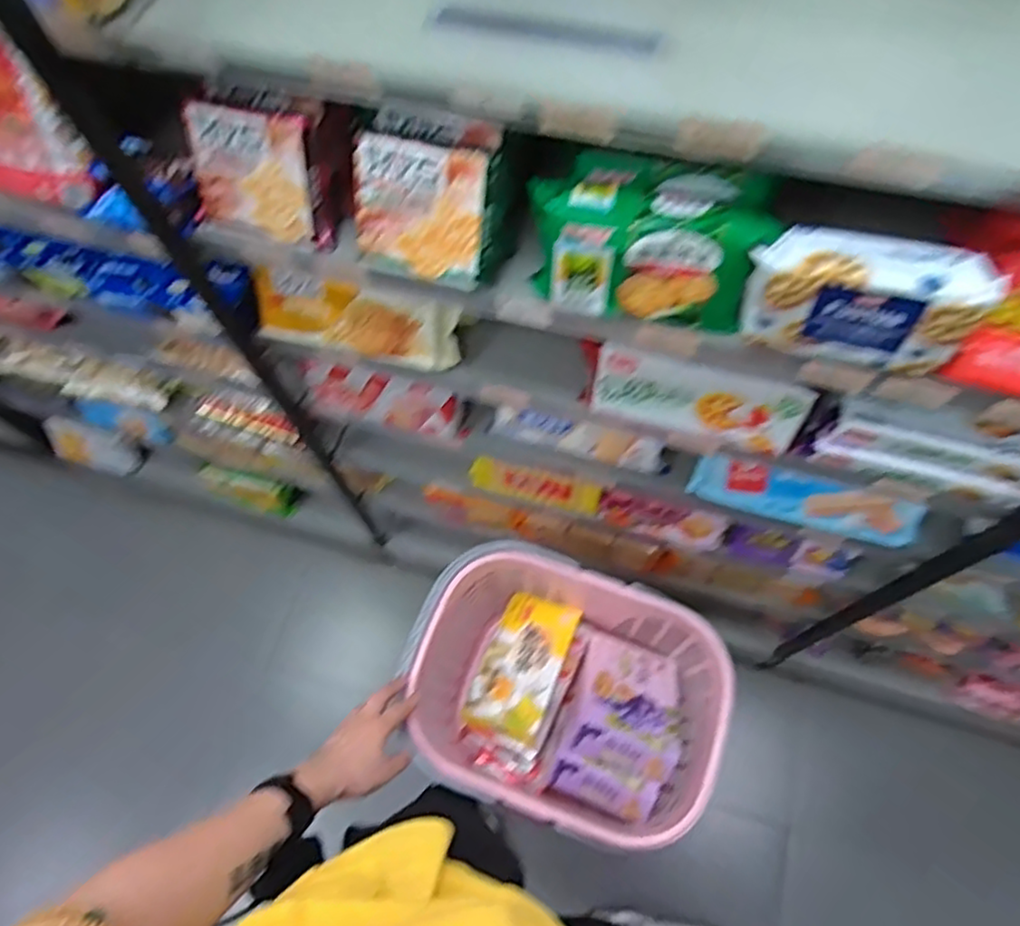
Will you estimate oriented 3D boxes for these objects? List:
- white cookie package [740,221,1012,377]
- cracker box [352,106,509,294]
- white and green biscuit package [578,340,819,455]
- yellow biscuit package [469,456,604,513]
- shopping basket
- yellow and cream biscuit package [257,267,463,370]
[{"bbox_3d":[0.275,-0.132,0.536,0.166,0.094,0.056,15,67,10],"label":"white cookie package"},{"bbox_3d":[-0.073,-0.235,0.612,0.142,0.126,0.048,14,36,8],"label":"cracker box"},{"bbox_3d":[0.194,-0.079,0.721,0.226,0.099,0.045,15,52,9],"label":"white and green biscuit package"},{"bbox_3d":[0.036,0.036,1.069,0.213,0.079,0.031,15,67,10],"label":"yellow biscuit package"},{"bbox_3d":[0.076,0.317,0.940,0.390,0.201,0.301,19,68,12],"label":"shopping basket"},{"bbox_3d":[-0.182,-0.166,0.784,0.242,0.082,0.043,12,67,9],"label":"yellow and cream biscuit package"}]

